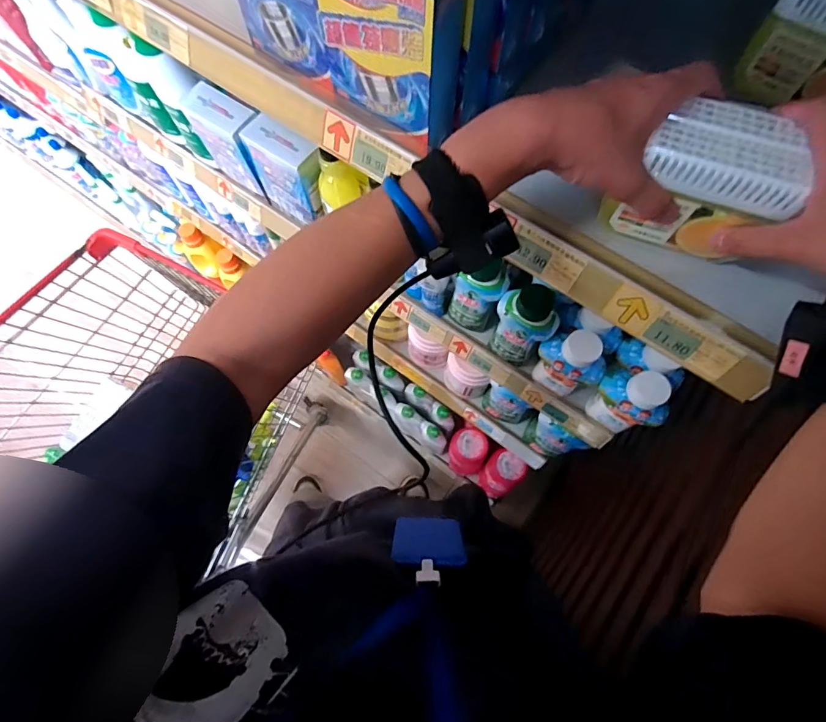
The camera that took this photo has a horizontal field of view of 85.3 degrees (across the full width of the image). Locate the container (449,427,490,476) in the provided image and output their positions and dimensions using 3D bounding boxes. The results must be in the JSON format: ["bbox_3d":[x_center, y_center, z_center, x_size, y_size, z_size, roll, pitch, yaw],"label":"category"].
[{"bbox_3d":[0.144,0.250,1.225,0.092,0.223,0.094,0,71,0],"label":"container"}]

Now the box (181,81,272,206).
[{"bbox_3d":[-0.283,-0.343,0.703,0.126,0.140,0.052,36,75,12],"label":"box"}]

